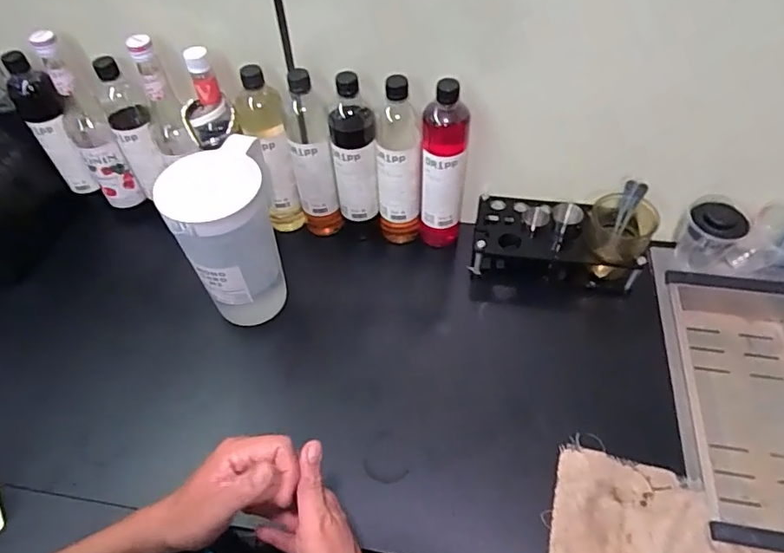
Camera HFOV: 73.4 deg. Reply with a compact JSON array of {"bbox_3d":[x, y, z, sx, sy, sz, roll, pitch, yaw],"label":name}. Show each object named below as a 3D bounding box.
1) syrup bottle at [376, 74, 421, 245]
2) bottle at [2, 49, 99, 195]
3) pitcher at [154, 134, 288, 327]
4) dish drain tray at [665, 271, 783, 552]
[{"bbox_3d":[0.011,-0.165,0.801,0.061,0.291,0.067,1,52,2],"label":"syrup bottle"},{"bbox_3d":[-0.526,-0.227,0.816,0.059,0.222,0.078,-37,59,-24],"label":"bottle"},{"bbox_3d":[-0.217,-0.044,0.724,0.119,0.249,0.143,-11,52,-7],"label":"pitcher"},{"bbox_3d":[0.501,0.174,0.718,0.227,0.060,0.393,8,52,8],"label":"dish drain tray"}]

